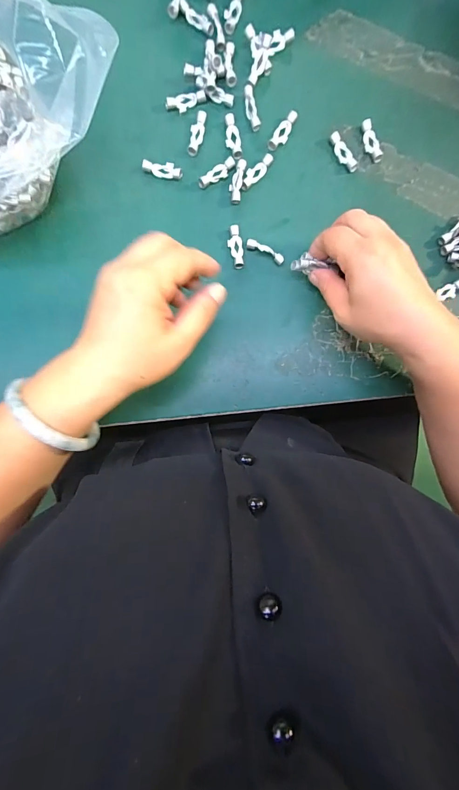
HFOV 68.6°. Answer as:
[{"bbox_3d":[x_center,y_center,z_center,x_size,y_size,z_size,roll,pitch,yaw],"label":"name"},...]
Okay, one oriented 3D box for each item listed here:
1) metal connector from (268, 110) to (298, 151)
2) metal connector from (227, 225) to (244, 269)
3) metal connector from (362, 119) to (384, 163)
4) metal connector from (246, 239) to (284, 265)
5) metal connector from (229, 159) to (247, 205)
[{"bbox_3d":[0.050,-0.244,0.312,0.014,0.006,0.038,27,89,-2],"label":"metal connector"},{"bbox_3d":[0.006,-0.135,0.308,0.013,0.005,0.039,-5,90,-3],"label":"metal connector"},{"bbox_3d":[0.133,-0.237,0.315,0.013,0.005,0.039,-24,91,-3],"label":"metal connector"},{"bbox_3d":[0.033,-0.131,0.306,0.036,0.010,0.008,26,89,-2],"label":"metal connector"},{"bbox_3d":[0.007,-0.196,0.309,0.011,0.007,0.039,10,89,-3],"label":"metal connector"}]

